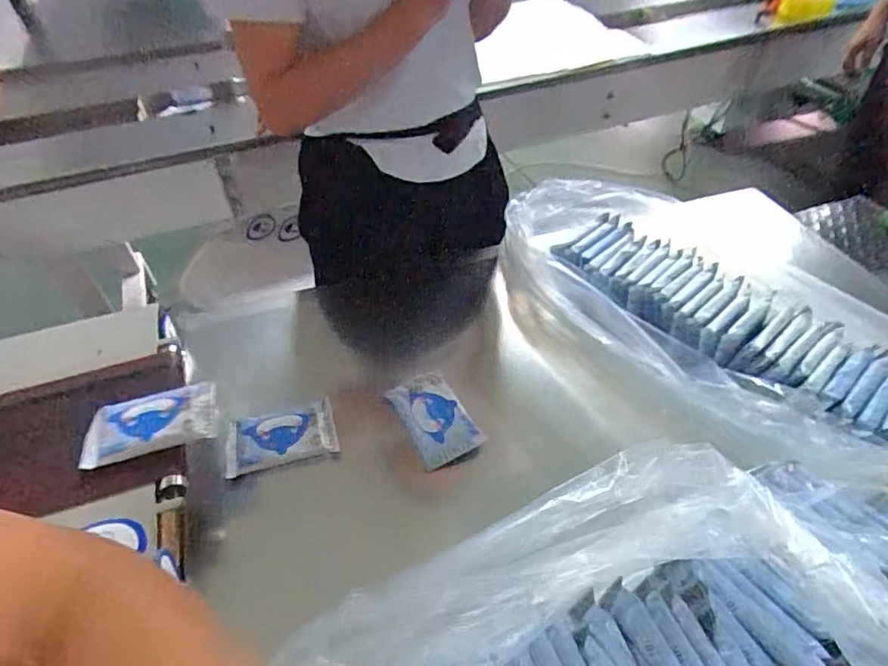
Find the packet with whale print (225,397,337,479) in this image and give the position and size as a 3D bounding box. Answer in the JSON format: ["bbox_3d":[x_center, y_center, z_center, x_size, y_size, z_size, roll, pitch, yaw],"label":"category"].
[{"bbox_3d":[-0.210,0.130,0.733,0.136,0.023,0.081,-12,47,-10],"label":"packet with whale print"}]

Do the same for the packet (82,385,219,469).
[{"bbox_3d":[-0.333,0.101,0.647,0.139,0.014,0.082,-14,47,-12],"label":"packet"}]

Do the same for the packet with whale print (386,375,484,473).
[{"bbox_3d":[-0.014,0.113,0.758,0.081,0.029,0.128,-21,49,-18],"label":"packet with whale print"}]

